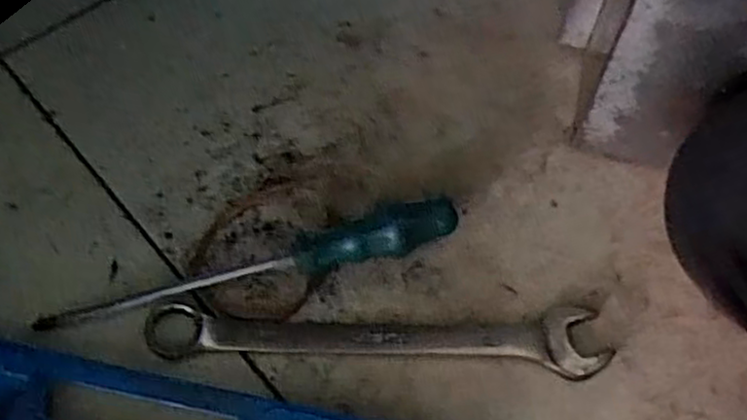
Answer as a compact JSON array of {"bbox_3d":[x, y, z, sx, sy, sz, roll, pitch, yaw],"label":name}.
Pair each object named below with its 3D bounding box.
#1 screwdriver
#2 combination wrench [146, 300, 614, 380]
[{"bbox_3d":[-0.069,0.029,0.438,0.239,0.036,0.027,-10,59,-8],"label":"screwdriver"},{"bbox_3d":[0.002,0.071,0.434,0.253,0.009,0.039,2,59,-1],"label":"combination wrench"}]

